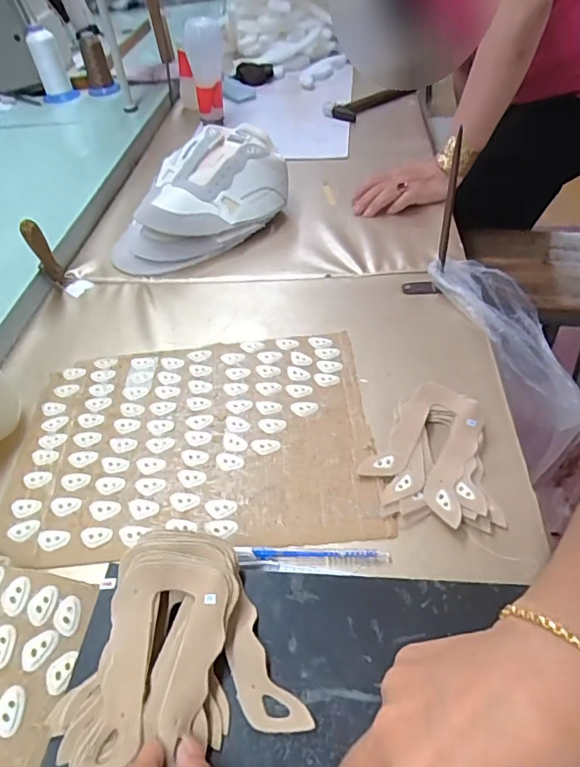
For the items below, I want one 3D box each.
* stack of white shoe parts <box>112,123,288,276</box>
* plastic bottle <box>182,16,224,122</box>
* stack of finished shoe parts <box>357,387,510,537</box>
[{"bbox_3d":[-0.133,-0.260,0.707,0.253,0.105,0.141,-26,50,-19],"label":"stack of white shoe parts"},{"bbox_3d":[-0.157,-0.600,0.981,0.072,0.162,0.069,-8,46,-2],"label":"plastic bottle"},{"bbox_3d":[0.115,0.058,0.434,0.100,0.021,0.132,-1,46,4],"label":"stack of finished shoe parts"}]

